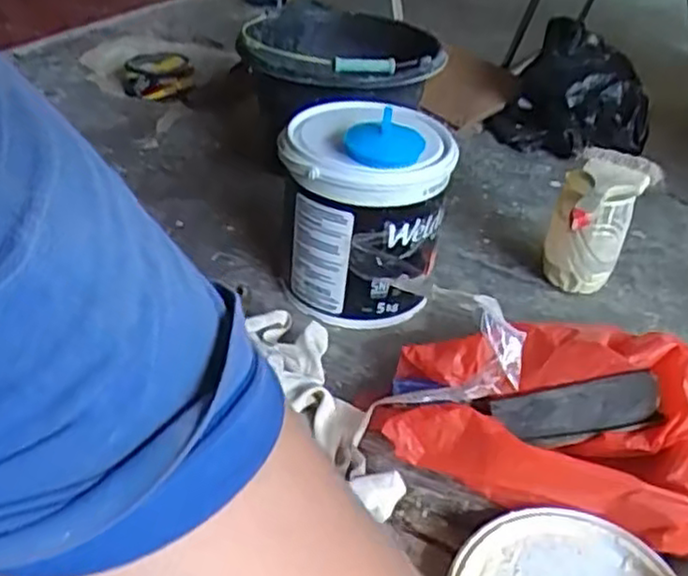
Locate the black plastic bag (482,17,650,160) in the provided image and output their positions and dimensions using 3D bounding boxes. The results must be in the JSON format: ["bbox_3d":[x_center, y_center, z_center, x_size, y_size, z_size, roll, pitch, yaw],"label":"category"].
[{"bbox_3d":[0.353,-0.306,1.140,0.145,0.177,0.262,-24,43,-32],"label":"black plastic bag"}]

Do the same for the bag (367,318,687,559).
[{"bbox_3d":[0.194,0.116,0.615,0.315,0.110,0.143,14,37,16],"label":"bag"}]

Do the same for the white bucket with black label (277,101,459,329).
[{"bbox_3d":[0.020,-0.073,0.774,0.176,0.207,0.171,10,36,10],"label":"white bucket with black label"}]

